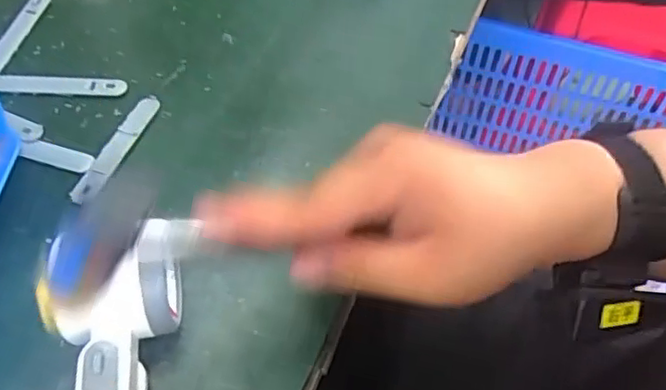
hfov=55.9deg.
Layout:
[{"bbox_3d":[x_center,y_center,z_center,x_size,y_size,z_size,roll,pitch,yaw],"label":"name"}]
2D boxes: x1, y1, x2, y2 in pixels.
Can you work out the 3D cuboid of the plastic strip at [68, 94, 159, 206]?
[{"bbox_3d":[-0.138,-0.032,0.404,0.016,0.005,0.093,15,54,10],"label":"plastic strip"}]

